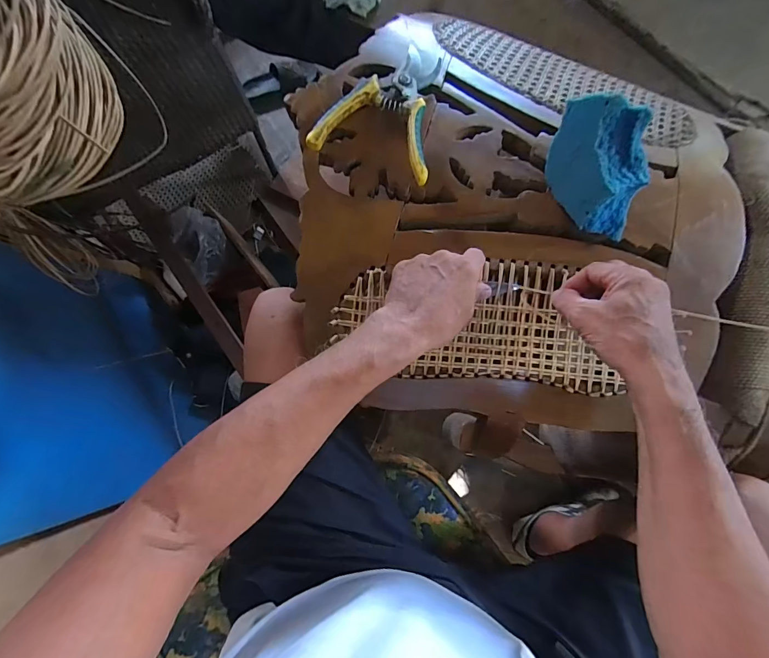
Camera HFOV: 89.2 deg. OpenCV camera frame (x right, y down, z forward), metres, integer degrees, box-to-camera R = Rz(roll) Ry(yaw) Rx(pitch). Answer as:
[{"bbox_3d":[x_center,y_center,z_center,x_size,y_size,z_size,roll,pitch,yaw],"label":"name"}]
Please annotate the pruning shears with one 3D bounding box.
[{"bbox_3d":[0.006,-0.254,0.447,0.130,0.029,0.166,18,74,7],"label":"pruning shears"}]

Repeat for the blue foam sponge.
[{"bbox_3d":[0.224,-0.169,0.411,0.078,0.089,0.120,3,73,3],"label":"blue foam sponge"}]

